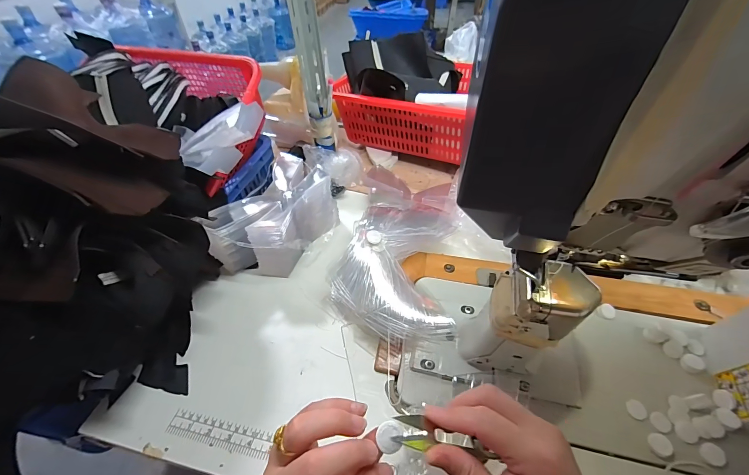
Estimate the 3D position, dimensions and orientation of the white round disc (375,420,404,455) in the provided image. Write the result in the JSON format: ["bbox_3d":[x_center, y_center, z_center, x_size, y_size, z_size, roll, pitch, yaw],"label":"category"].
[{"bbox_3d":[0.012,0.138,0.224,0.017,0.004,0.020,-5,70,-14],"label":"white round disc"}]

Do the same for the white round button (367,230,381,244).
[{"bbox_3d":[-0.001,-0.001,0.474,0.020,0.004,0.026,-1,46,0],"label":"white round button"}]

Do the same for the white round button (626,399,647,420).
[{"bbox_3d":[0.303,0.199,0.374,0.018,0.006,0.021,-18,49,-15],"label":"white round button"}]

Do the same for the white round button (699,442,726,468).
[{"bbox_3d":[0.359,0.231,0.344,0.020,0.010,0.020,-1,46,1],"label":"white round button"}]

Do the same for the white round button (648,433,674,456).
[{"bbox_3d":[0.311,0.225,0.352,0.020,0.009,0.021,-1,46,1],"label":"white round button"}]

